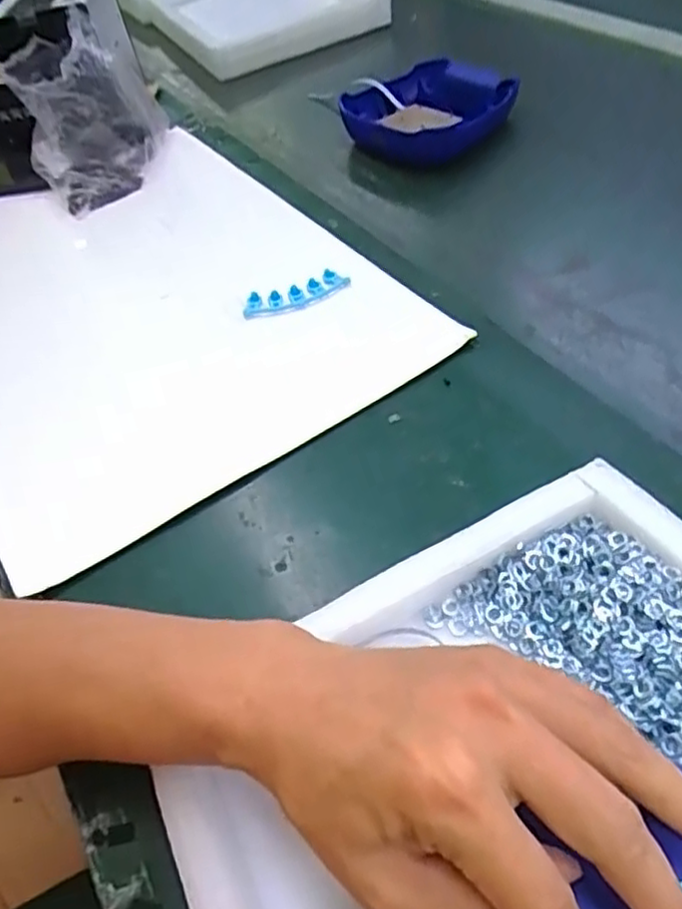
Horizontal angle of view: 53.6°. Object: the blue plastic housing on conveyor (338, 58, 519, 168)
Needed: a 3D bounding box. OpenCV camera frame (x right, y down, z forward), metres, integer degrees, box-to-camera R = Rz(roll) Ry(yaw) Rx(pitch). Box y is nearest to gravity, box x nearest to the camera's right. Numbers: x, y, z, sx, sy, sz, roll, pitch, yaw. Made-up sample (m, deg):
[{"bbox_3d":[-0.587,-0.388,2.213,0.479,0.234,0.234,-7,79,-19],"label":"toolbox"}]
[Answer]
[{"bbox_3d":[0.100,-0.408,0.802,0.186,0.064,0.171,-5,49,6],"label":"blue plastic housing on conveyor"}]

